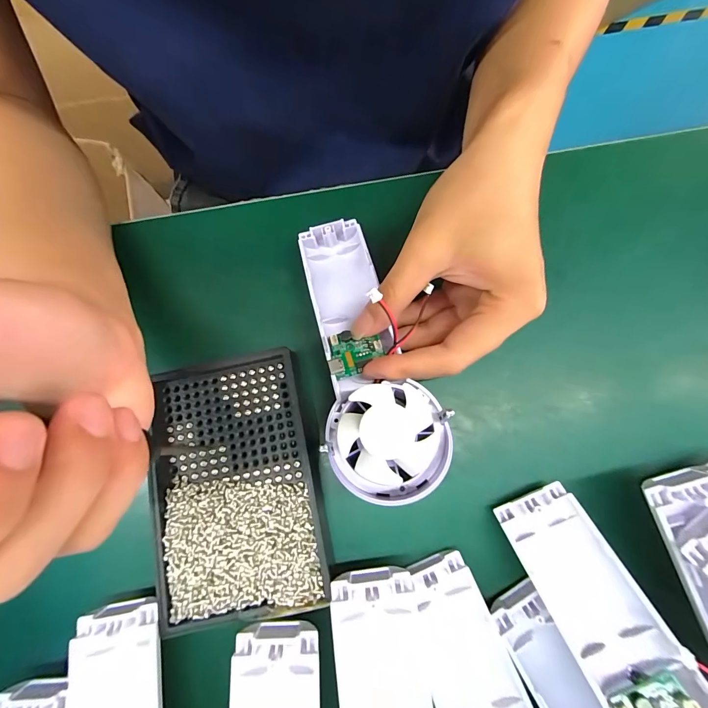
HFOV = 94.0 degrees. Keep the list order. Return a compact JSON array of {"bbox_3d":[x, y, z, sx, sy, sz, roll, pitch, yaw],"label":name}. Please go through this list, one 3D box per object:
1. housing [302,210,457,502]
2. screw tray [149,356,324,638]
[{"bbox_3d":[0.005,-0.007,0.195,0.059,0.031,0.172,-13,59,-2],"label":"housing"},{"bbox_3d":[-0.070,0.071,0.188,0.089,0.011,0.137,-12,78,-1],"label":"screw tray"}]

